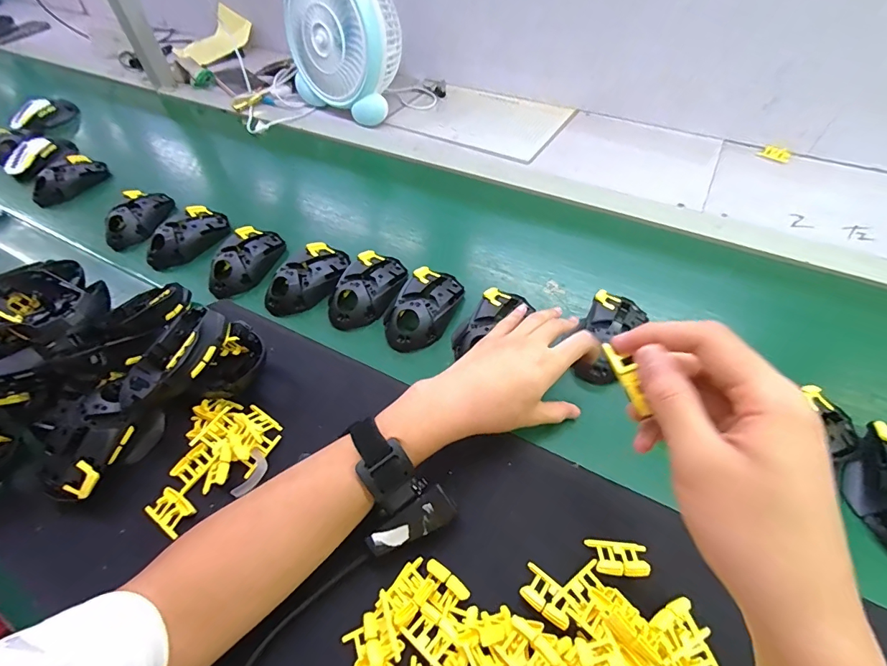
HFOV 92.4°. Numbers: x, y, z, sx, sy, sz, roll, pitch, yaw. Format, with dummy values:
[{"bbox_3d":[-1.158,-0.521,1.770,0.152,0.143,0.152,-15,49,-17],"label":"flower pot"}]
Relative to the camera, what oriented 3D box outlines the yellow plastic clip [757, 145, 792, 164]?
[{"bbox_3d":[0.528,-0.286,0.677,0.042,0.008,0.030,30,58,24],"label":"yellow plastic clip"}]

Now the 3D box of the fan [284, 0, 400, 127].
[{"bbox_3d":[-0.181,-0.527,0.758,0.215,0.236,0.106,29,57,24],"label":"fan"}]

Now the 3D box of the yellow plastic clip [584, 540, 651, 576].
[{"bbox_3d":[0.131,0.166,0.315,0.042,0.010,0.025,2,50,4],"label":"yellow plastic clip"}]

